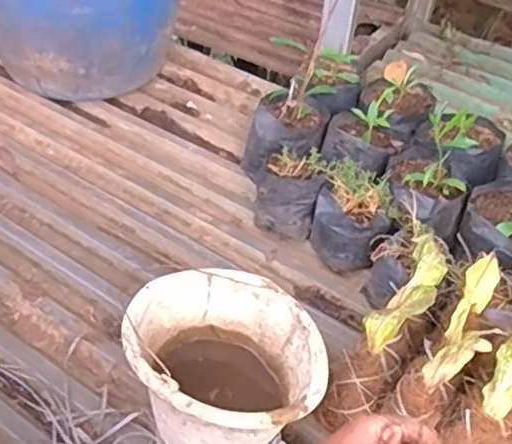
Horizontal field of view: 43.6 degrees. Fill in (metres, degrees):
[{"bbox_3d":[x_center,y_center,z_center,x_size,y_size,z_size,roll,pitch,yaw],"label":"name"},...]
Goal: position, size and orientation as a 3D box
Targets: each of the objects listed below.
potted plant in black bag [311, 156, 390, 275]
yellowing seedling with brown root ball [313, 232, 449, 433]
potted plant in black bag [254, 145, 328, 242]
[{"bbox_3d":[0.168,-0.004,1.107,0.131,0.129,0.146,14,44,10],"label":"potted plant in black bag"},{"bbox_3d":[0.194,0.135,0.895,0.071,0.075,0.300,29,70,24],"label":"yellowing seedling with brown root ball"},{"bbox_3d":[0.062,-0.054,1.149,0.112,0.129,0.106,15,44,10],"label":"potted plant in black bag"}]

